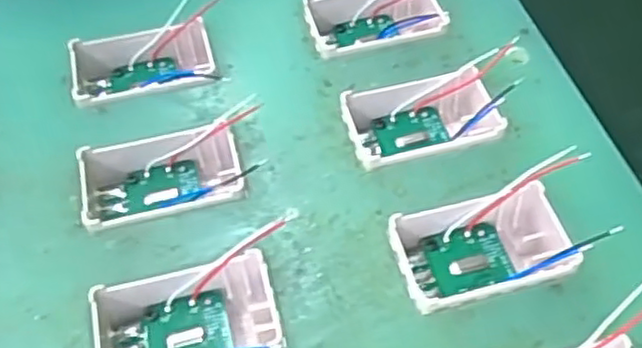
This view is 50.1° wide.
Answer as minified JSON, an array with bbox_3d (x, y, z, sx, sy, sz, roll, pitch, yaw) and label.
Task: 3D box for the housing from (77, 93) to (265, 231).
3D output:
[{"bbox_3d":[-0.030,0.002,0.143,0.037,0.015,0.019,-16,57,-10],"label":"housing"}]

